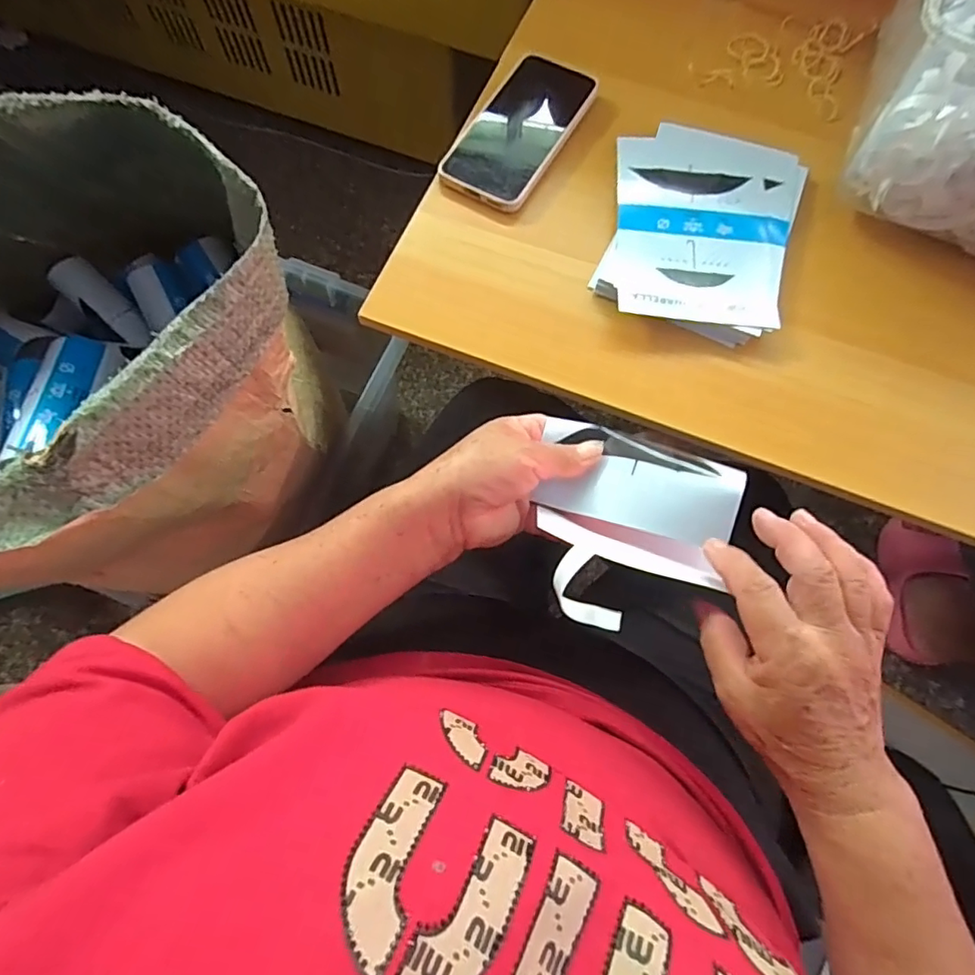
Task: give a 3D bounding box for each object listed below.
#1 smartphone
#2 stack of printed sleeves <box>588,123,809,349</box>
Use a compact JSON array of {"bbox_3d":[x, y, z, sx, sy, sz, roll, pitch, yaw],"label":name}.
[{"bbox_3d":[0.028,-0.304,0.463,0.079,0.007,0.160,26,73,7],"label":"smartphone"},{"bbox_3d":[0.168,-0.210,0.435,0.140,0.013,0.196,15,72,4],"label":"stack of printed sleeves"}]

